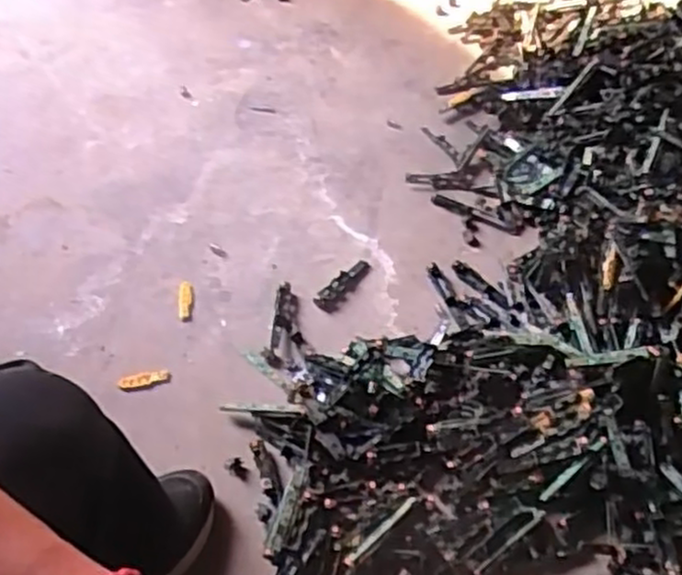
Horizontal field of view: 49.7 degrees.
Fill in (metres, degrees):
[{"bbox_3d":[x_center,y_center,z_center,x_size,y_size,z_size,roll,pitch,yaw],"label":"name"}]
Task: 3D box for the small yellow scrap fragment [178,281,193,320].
[{"bbox_3d":[-0.215,0.016,1.018,0.019,0.011,0.064,-3,54,-6],"label":"small yellow scrap fragment"}]

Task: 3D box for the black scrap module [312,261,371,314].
[{"bbox_3d":[0.007,-0.006,1.041,0.104,0.014,0.031,-37,64,-27],"label":"black scrap module"}]

